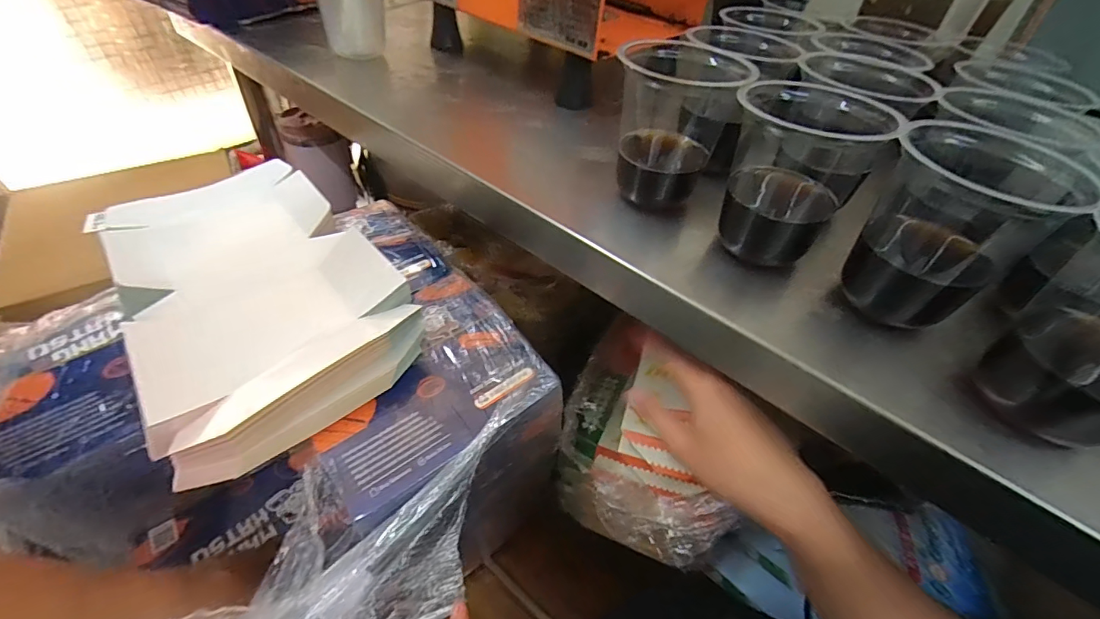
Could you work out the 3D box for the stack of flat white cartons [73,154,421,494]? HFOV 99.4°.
[{"bbox_3d":[-0.253,-0.031,0.388,0.182,0.047,0.337,-29,54,-28],"label":"stack of flat white cartons"}]

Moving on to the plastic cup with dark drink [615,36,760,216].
[{"bbox_3d":[0.093,-0.134,0.339,0.076,0.103,0.075,21,47,16],"label":"plastic cup with dark drink"}]

